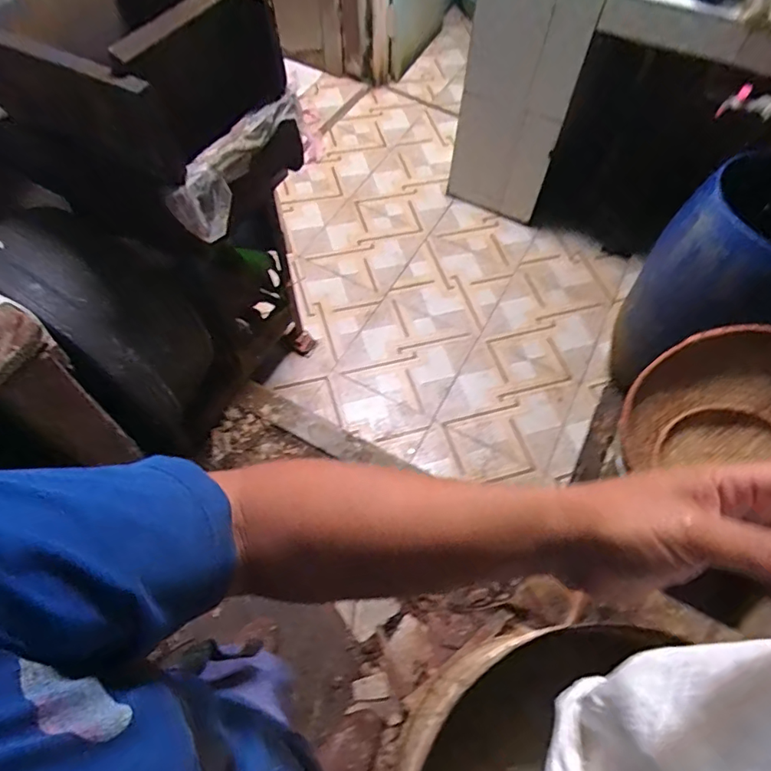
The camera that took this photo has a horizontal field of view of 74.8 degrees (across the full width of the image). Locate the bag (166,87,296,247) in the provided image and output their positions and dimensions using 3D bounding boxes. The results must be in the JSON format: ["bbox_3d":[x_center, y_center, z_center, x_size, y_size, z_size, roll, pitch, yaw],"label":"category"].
[{"bbox_3d":[-0.302,-0.466,1.047,0.086,0.112,0.395,19,62,9],"label":"bag"}]

